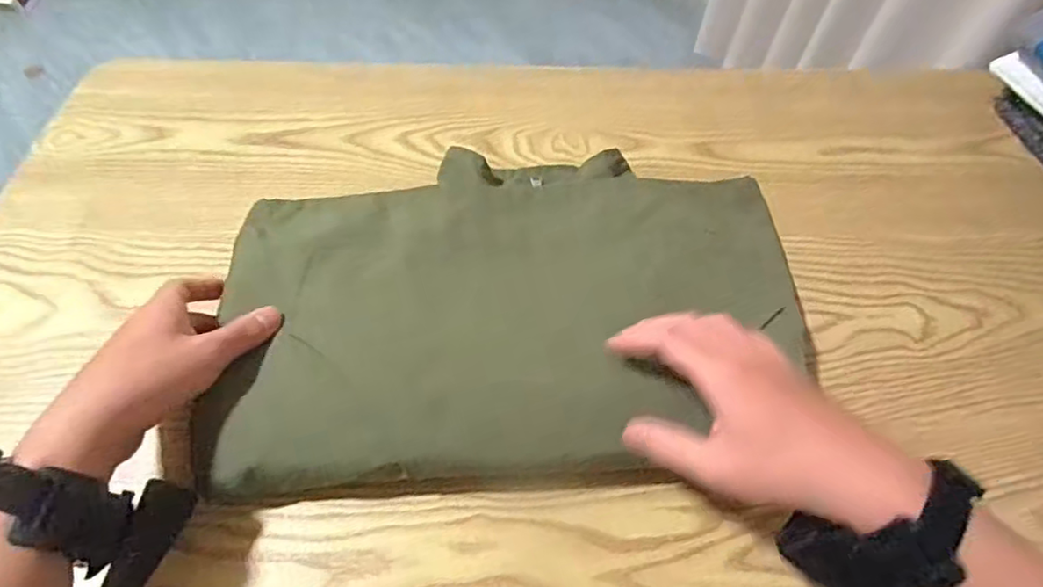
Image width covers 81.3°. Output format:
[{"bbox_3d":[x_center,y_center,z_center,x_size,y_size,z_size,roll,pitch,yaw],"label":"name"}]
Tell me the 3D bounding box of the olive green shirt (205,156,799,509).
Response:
[{"bbox_3d":[0.004,-0.002,0.451,0.421,0.039,0.283,0,58,-4],"label":"olive green shirt"}]

